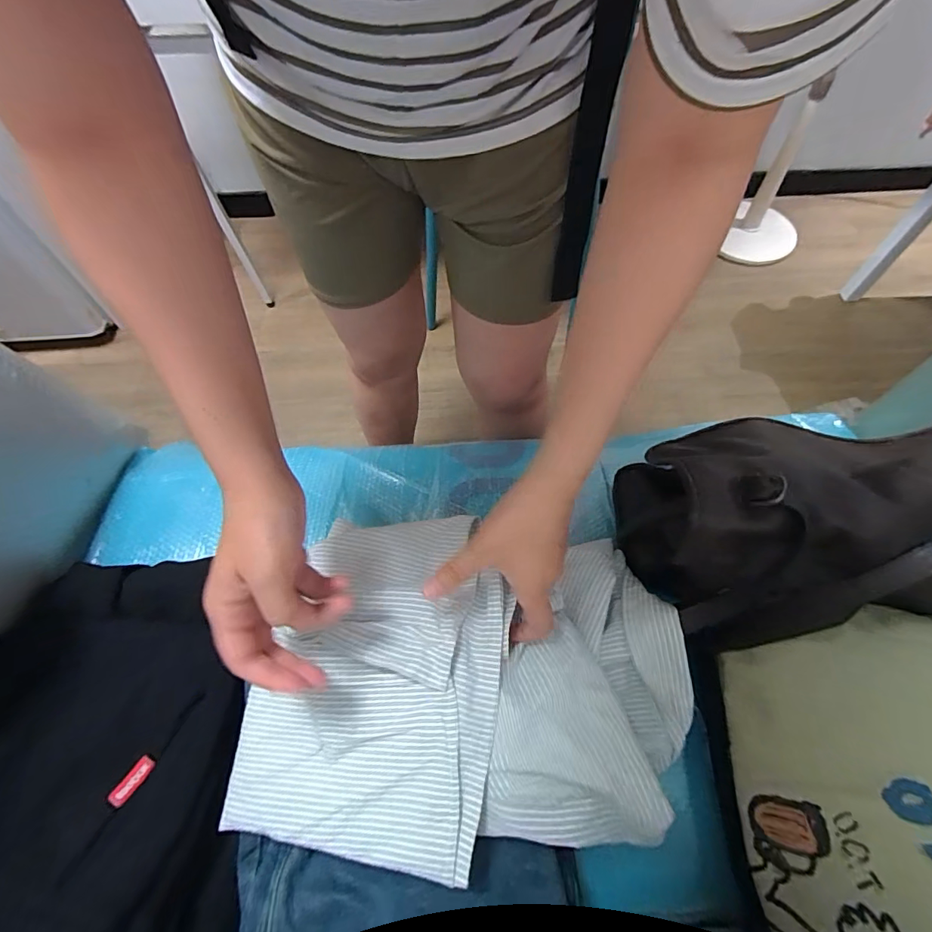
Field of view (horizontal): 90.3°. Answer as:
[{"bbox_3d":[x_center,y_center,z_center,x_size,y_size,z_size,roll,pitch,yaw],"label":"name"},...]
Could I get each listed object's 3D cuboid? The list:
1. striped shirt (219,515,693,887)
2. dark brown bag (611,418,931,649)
[{"bbox_3d":[-0.002,0.163,0.377,0.356,0.066,0.244,-1,62,1],"label":"striped shirt"},{"bbox_3d":[0.317,0.031,0.408,0.327,0.201,0.207,-3,62,0],"label":"dark brown bag"}]

